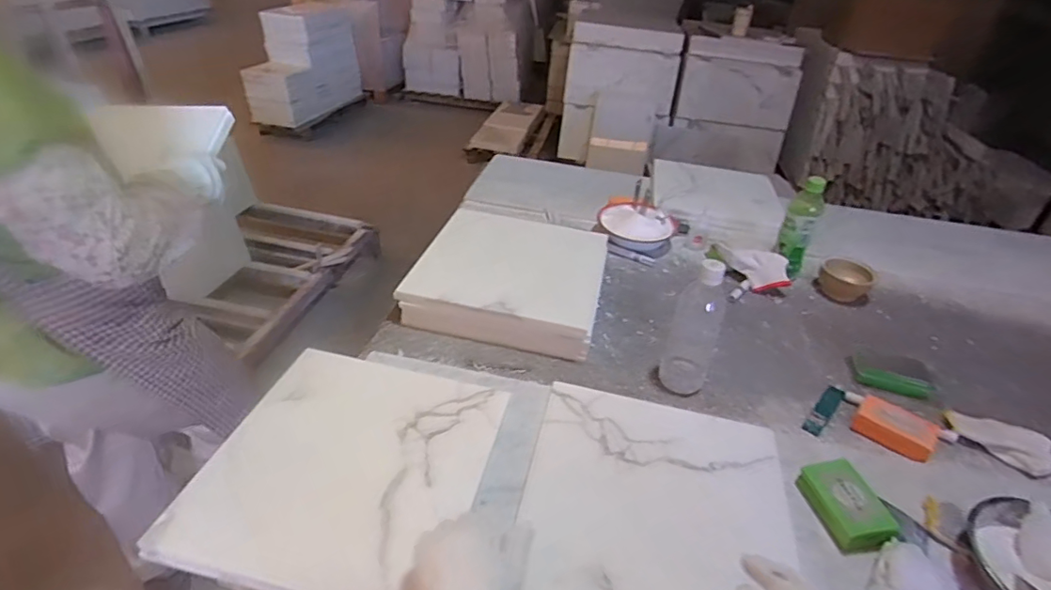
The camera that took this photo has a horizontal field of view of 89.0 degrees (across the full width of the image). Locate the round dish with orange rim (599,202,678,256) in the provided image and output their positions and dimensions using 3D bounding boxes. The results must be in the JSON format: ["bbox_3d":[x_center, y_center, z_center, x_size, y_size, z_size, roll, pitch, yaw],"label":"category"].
[{"bbox_3d":[0.237,-0.147,1.146,0.163,0.054,0.143,10,36,9],"label":"round dish with orange rim"}]

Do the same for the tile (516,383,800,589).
[{"bbox_3d":[0.154,0.235,0.623,0.298,0.015,0.289,11,38,7],"label":"tile"}]

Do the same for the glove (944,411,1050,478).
[{"bbox_3d":[0.661,0.199,0.742,0.124,0.029,0.057,30,43,31],"label":"glove"}]

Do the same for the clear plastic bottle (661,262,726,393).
[{"bbox_3d":[0.243,0.045,0.756,0.073,0.204,0.081,15,37,15],"label":"clear plastic bottle"}]

